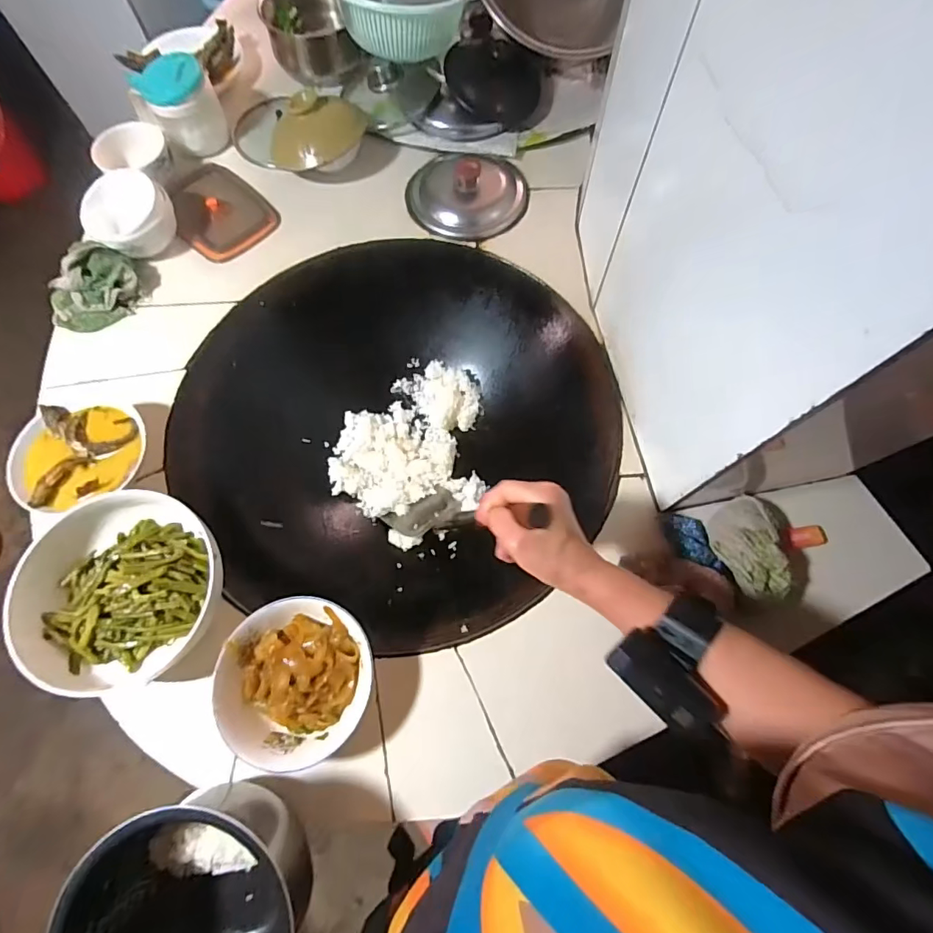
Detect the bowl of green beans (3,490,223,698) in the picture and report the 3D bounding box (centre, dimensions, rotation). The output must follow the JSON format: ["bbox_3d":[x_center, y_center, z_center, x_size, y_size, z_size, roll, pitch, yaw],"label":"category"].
[{"bbox_3d":[-0.361,0.133,0.513,0.209,0.061,0.190,0,70,1],"label":"bowl of green beans"}]

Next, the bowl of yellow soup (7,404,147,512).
[{"bbox_3d":[-0.458,-0.009,0.580,0.148,0.053,0.128,-8,70,-2],"label":"bowl of yellow soup"}]

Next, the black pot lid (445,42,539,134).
[{"bbox_3d":[0.042,-0.593,0.748,0.152,0.095,0.023,3,41,-17],"label":"black pot lid"}]

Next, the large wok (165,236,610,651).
[{"bbox_3d":[-0.086,-0.057,0.706,0.576,0.159,0.530,0,70,1],"label":"large wok"}]

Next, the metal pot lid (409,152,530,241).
[{"bbox_3d":[-0.001,-0.431,0.742,0.184,0.044,0.158,14,71,6],"label":"metal pot lid"}]

